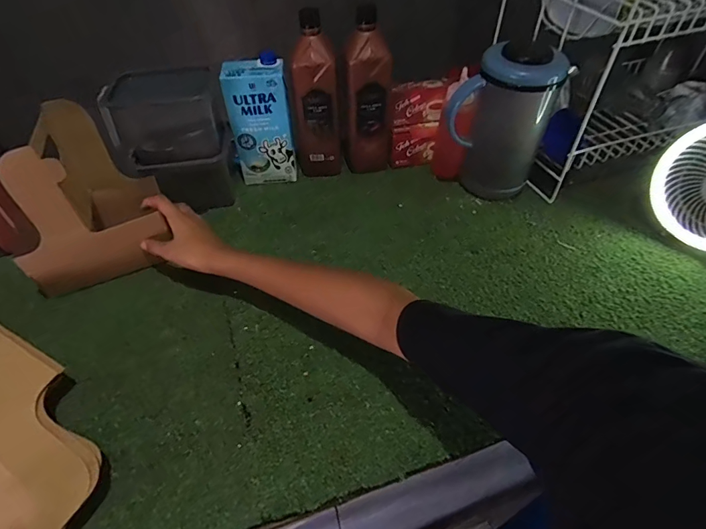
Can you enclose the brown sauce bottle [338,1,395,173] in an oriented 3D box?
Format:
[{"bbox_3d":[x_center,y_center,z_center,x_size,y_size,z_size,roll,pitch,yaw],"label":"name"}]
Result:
[{"bbox_3d":[0.022,-0.280,0.700,0.088,0.253,0.060,-1,47,-1],"label":"brown sauce bottle"}]

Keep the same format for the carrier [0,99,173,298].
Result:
[{"bbox_3d":[-0.359,-0.093,0.554,0.162,0.196,0.125,-17,50,-15],"label":"carrier"}]

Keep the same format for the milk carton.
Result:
[{"bbox_3d":[-0.154,-0.238,0.706,0.097,0.197,0.063,-5,47,-5],"label":"milk carton"}]

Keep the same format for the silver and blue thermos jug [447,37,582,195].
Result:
[{"bbox_3d":[0.238,-0.224,0.671,0.148,0.220,0.131,22,51,19],"label":"silver and blue thermos jug"}]

